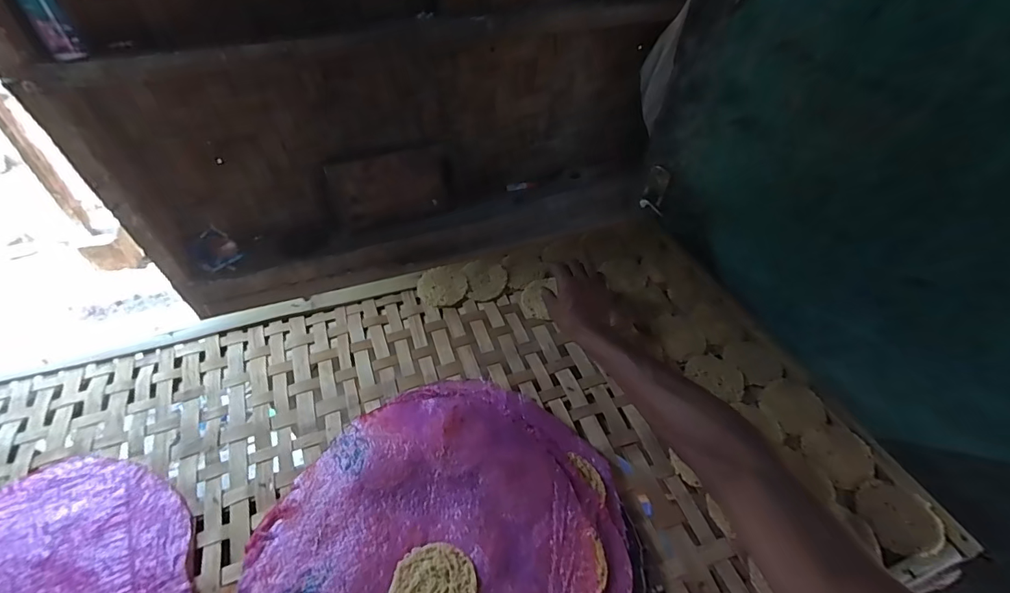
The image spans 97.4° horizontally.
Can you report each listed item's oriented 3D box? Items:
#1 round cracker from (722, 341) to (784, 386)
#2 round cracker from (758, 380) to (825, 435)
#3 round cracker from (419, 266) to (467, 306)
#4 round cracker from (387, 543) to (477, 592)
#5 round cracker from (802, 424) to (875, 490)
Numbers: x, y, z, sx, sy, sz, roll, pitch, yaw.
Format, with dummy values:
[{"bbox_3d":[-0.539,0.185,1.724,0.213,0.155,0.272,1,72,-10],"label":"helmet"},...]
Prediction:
[{"bbox_3d":[0.365,0.093,0.647,0.072,0.006,0.073,1,48,-1],"label":"round cracker"},{"bbox_3d":[0.389,0.147,0.599,0.072,0.009,0.073,1,48,-1],"label":"round cracker"},{"bbox_3d":[-0.103,-0.017,0.740,0.079,0.016,0.075,1,48,-1],"label":"round cracker"},{"bbox_3d":[-0.069,0.275,0.417,0.077,0.012,0.077,1,48,-1],"label":"round cracker"},{"bbox_3d":[0.417,0.197,0.552,0.072,0.012,0.072,1,48,-1],"label":"round cracker"}]

